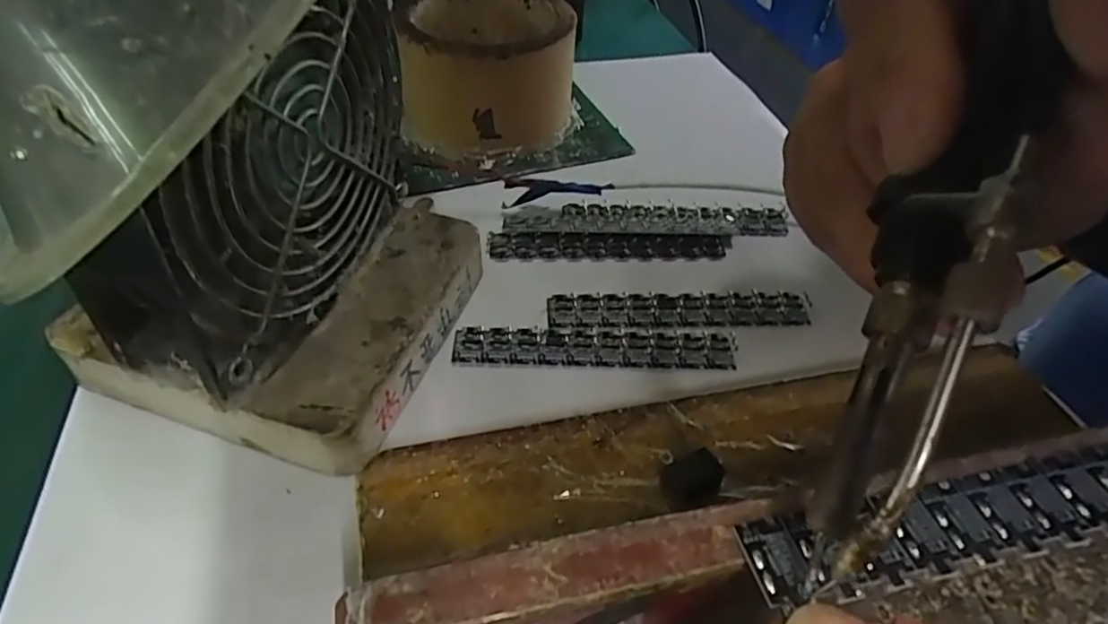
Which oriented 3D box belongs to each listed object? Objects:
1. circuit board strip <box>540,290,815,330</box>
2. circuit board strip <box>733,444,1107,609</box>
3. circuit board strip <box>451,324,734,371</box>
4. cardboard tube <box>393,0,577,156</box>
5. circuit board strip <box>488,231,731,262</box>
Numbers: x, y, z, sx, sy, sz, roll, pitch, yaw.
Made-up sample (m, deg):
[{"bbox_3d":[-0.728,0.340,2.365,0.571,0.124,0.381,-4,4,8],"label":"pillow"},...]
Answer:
[{"bbox_3d":[0.051,-0.002,0.254,0.106,0.004,0.021,-1,45,-5],"label":"circuit board strip"},{"bbox_3d":[0.092,0.043,0.132,0.106,0.004,0.020,-7,46,-11],"label":"circuit board strip"},{"bbox_3d":[0.016,0.014,0.239,0.107,0.004,0.020,2,45,-3],"label":"circuit board strip"},{"bbox_3d":[-0.035,-0.134,0.340,0.088,0.063,0.097,10,45,5],"label":"cardboard tube"},{"bbox_3d":[0.026,-0.031,0.280,0.109,0.006,0.014,1,45,-3],"label":"circuit board strip"}]

